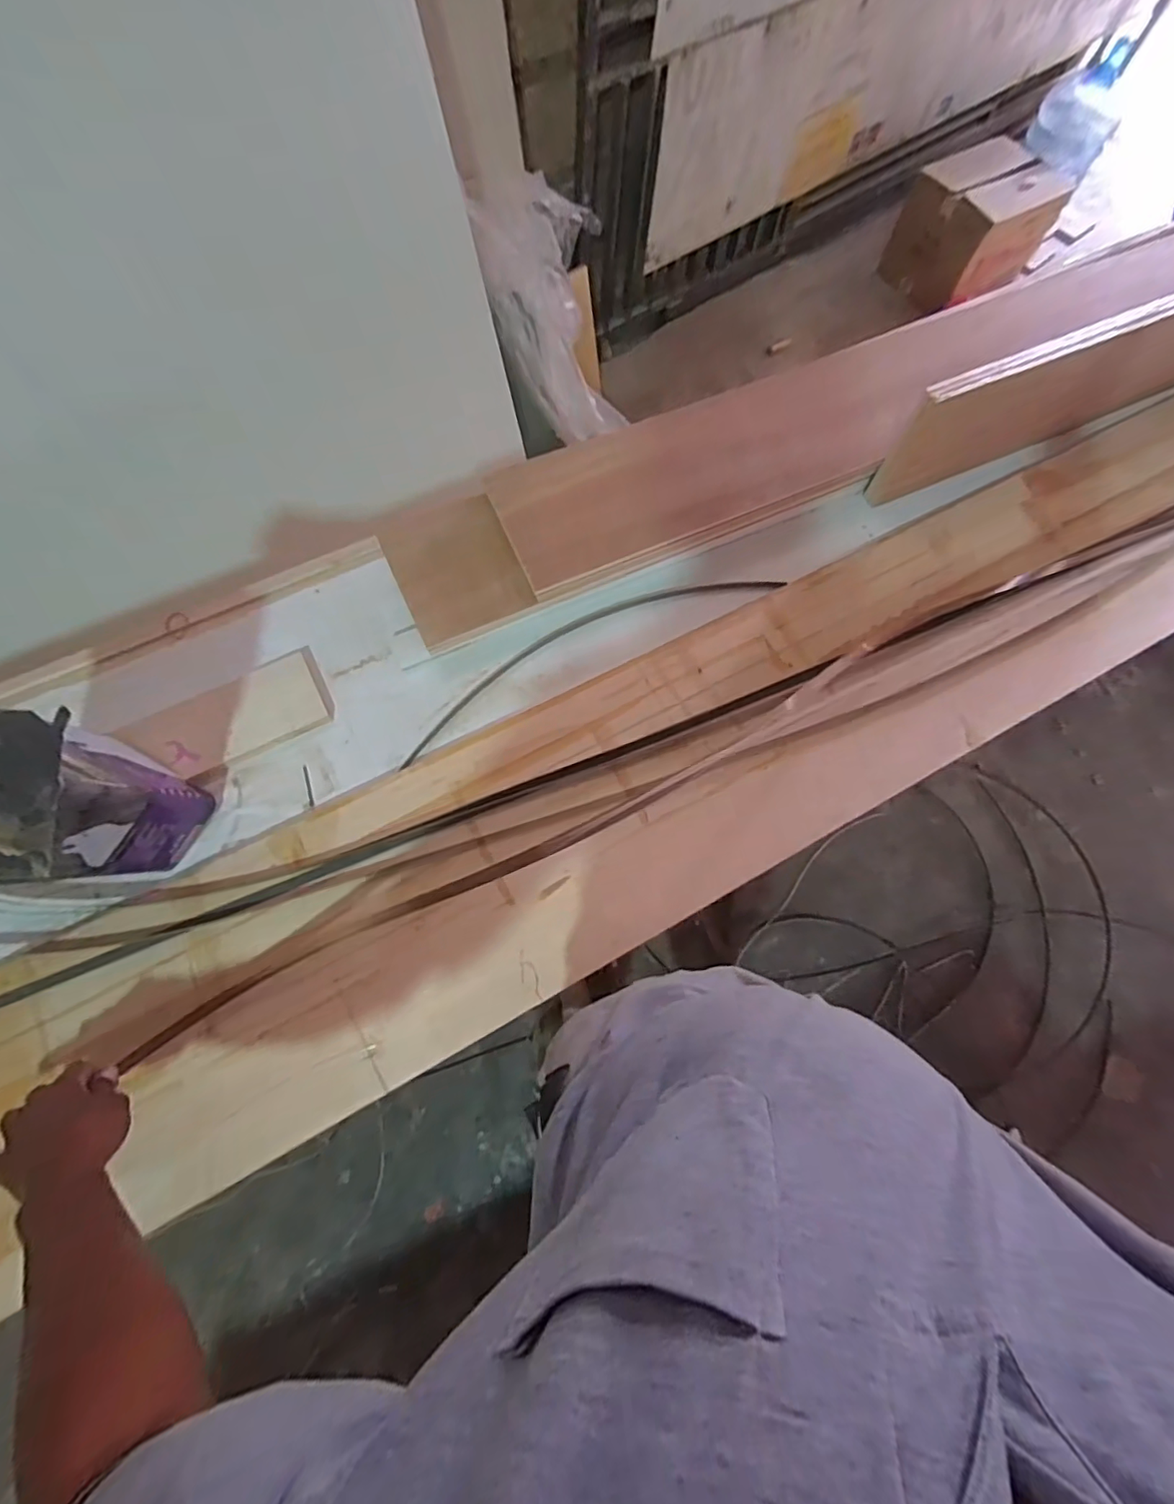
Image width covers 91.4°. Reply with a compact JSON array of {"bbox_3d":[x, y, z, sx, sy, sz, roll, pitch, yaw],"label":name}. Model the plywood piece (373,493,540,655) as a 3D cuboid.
[{"bbox_3d":[-0.163,-0.230,0.724,0.149,0.011,0.165,-25,97,-11],"label":"plywood piece"}]

